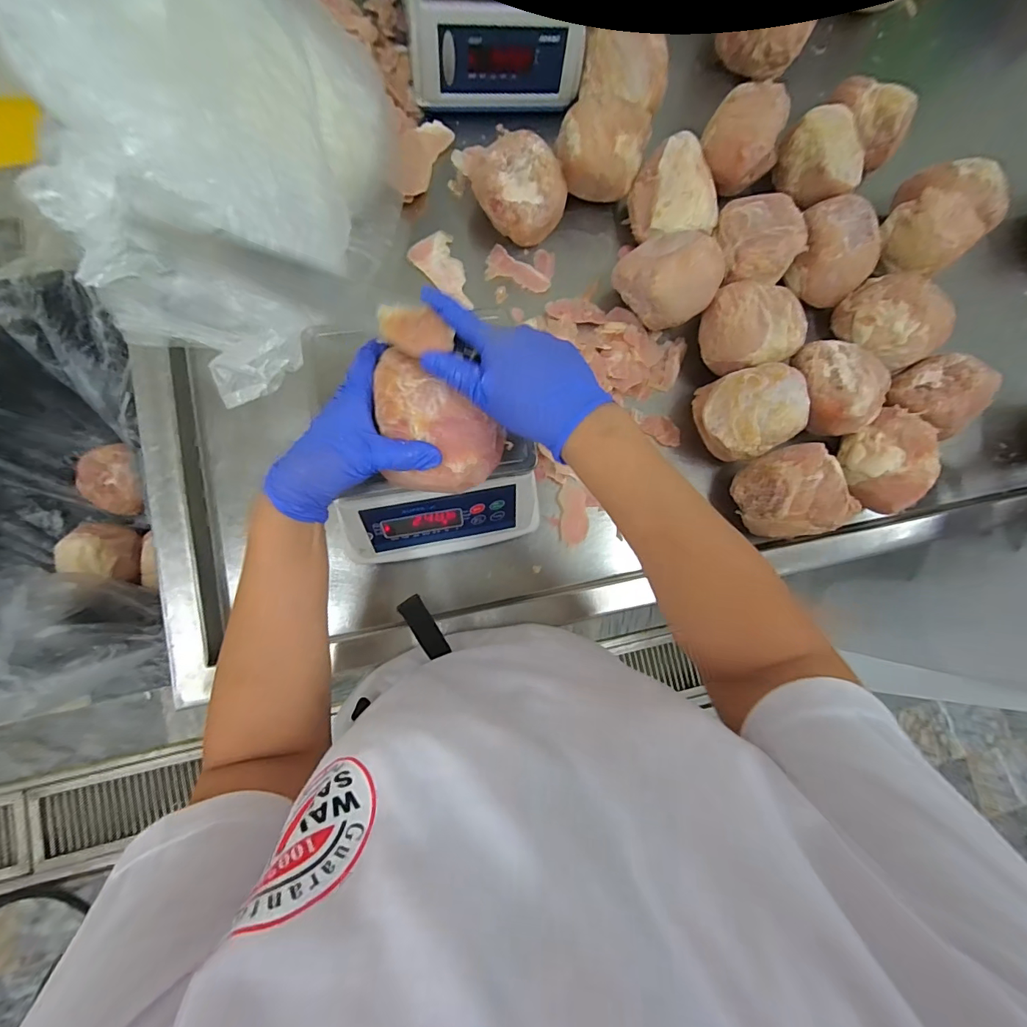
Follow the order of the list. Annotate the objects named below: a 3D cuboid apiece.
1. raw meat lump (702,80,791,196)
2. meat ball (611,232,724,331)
[{"bbox_3d":[0.325,-0.527,0.638,0.107,0.087,0.114,38,80,-2],"label":"raw meat lump"},{"bbox_3d":[0.201,-0.307,0.596,0.093,0.101,0.119,-38,90,-10],"label":"meat ball"}]

